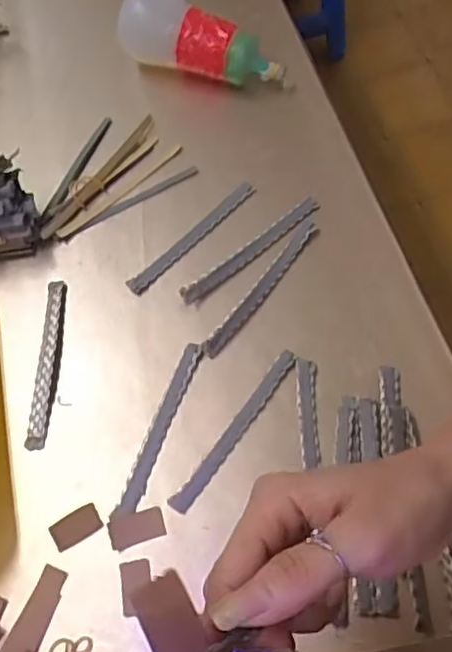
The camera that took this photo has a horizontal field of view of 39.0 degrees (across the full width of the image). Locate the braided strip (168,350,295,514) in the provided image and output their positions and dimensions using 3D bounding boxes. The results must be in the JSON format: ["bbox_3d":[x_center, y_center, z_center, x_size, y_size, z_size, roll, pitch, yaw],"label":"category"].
[{"bbox_3d":[0.007,0.072,0.456,0.013,0.010,0.139,32,69,20],"label":"braided strip"}]

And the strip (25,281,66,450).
[{"bbox_3d":[-0.138,0.026,0.491,0.014,0.007,0.138,-2,62,4],"label":"strip"}]

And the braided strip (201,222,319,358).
[{"bbox_3d":[0.029,-0.030,0.506,0.013,0.013,0.141,34,70,20],"label":"braided strip"}]

